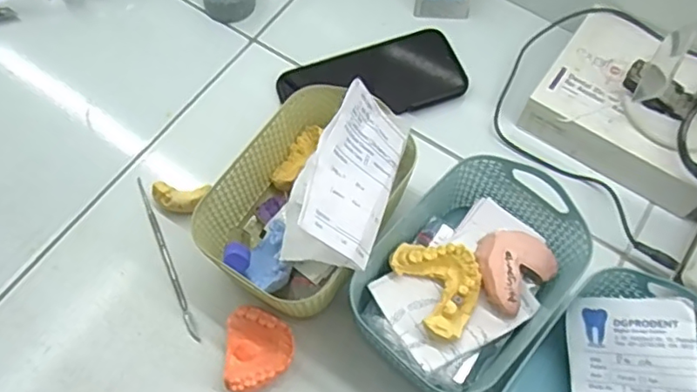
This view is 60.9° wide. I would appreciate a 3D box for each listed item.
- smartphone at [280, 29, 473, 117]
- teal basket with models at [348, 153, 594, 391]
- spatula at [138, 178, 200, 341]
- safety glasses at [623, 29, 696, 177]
[{"bbox_3d":[0.023,-0.108,0.562,0.170,0.010,0.080,-16,66,-8],"label":"smartphone"},{"bbox_3d":[0.089,0.061,0.443,0.124,0.071,0.167,41,71,17],"label":"teal basket with models"},{"bbox_3d":[-0.151,0.048,0.490,0.006,0.004,0.152,-23,68,-9],"label":"spatula"},{"bbox_3d":[0.295,-0.077,0.469,0.121,0.063,0.126,0,65,0],"label":"safety glasses"}]

